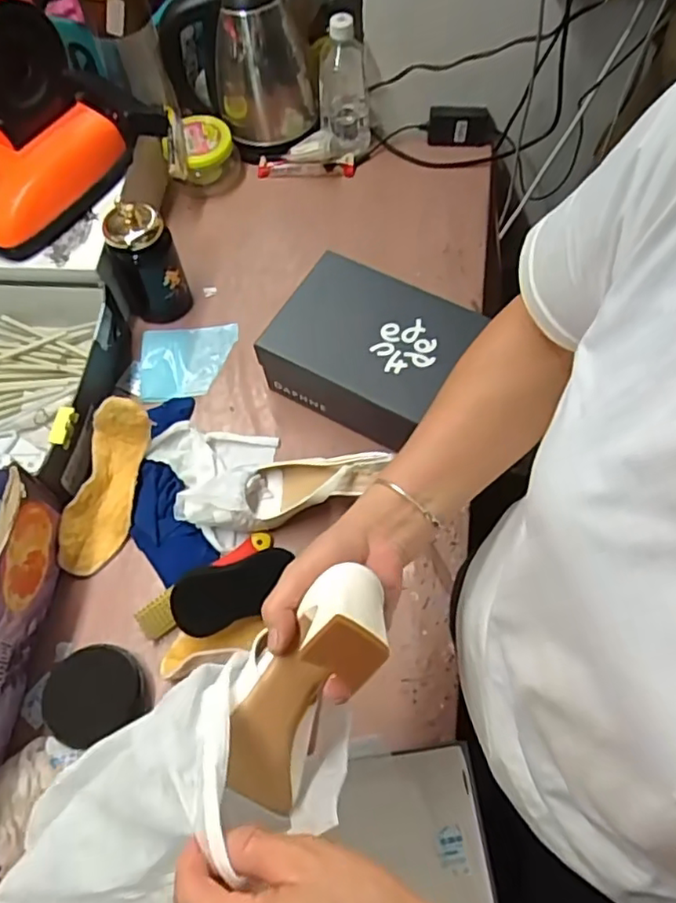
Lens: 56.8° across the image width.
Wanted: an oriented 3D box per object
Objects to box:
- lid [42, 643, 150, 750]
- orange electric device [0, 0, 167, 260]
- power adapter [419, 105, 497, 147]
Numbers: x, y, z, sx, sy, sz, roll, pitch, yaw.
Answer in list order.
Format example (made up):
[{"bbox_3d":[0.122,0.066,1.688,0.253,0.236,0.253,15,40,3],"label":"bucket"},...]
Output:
[{"bbox_3d":[-0.239,0.239,0.617,0.091,0.030,0.087,-1,64,2],"label":"lid"},{"bbox_3d":[-0.368,-0.399,0.710,0.154,0.205,0.276,33,69,17],"label":"orange electric device"},{"bbox_3d":[0.186,-0.494,0.954,0.110,0.062,0.024,10,65,7],"label":"power adapter"}]

